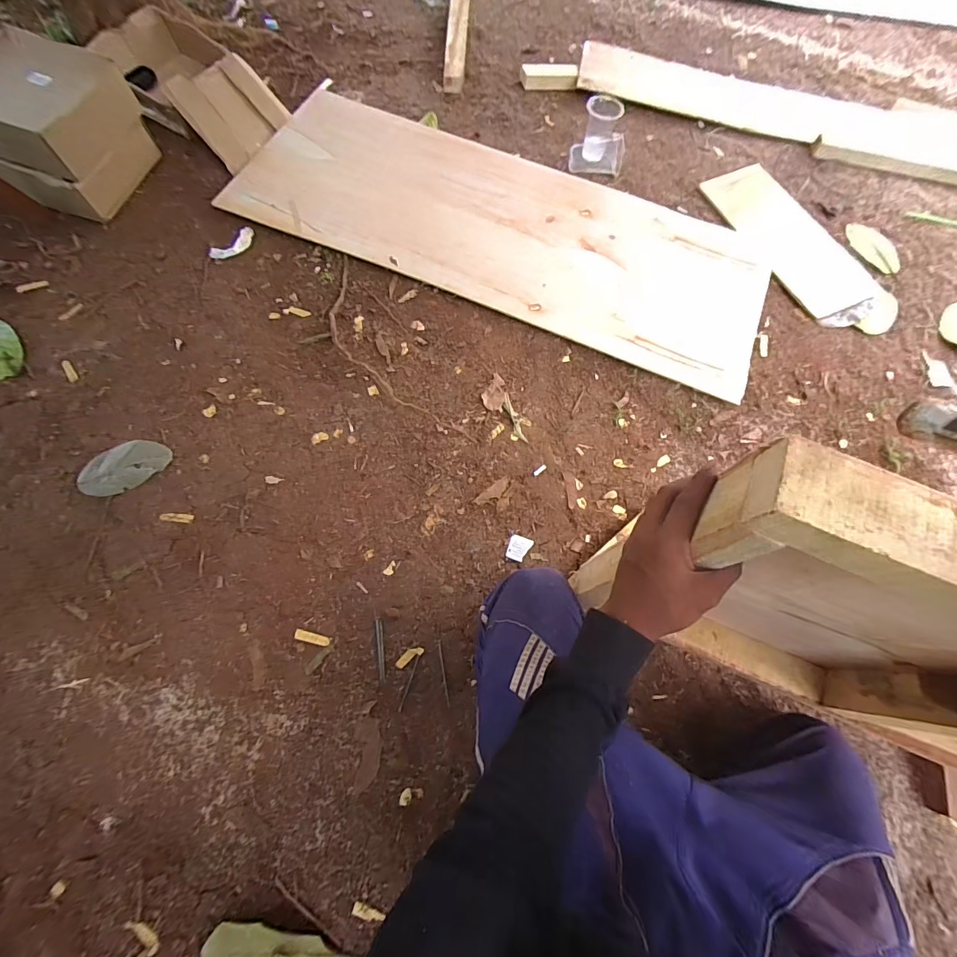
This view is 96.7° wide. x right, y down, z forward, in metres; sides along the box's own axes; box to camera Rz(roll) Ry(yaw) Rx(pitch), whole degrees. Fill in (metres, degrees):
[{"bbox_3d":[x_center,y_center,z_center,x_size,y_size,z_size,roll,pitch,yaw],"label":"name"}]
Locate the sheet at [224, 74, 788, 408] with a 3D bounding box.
[{"bbox_3d":[0.057,-0.624,1.044,1.293,0.017,0.464,22,70,6],"label":"sheet"}]

